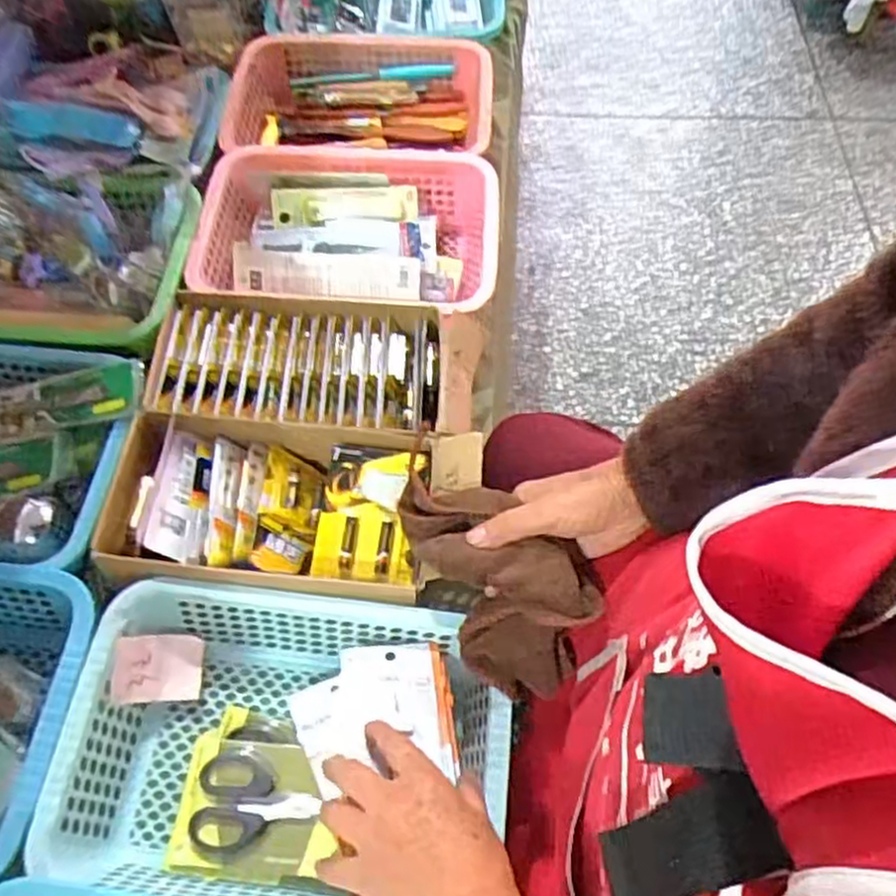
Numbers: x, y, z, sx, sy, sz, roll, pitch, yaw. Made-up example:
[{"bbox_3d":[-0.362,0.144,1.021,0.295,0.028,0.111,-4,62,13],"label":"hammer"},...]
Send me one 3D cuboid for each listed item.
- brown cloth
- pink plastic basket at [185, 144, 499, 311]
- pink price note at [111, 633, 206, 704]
[{"bbox_3d":[0.024,0.089,0.555,0.089,0.092,0.179,-40,64,-21],"label":"brown cloth"},{"bbox_3d":[-0.104,-0.238,0.822,0.312,0.086,0.240,2,57,3],"label":"pink plastic basket"},{"bbox_3d":[-0.227,0.172,0.593,0.071,0.004,0.051,13,72,-39],"label":"pink price note"}]

